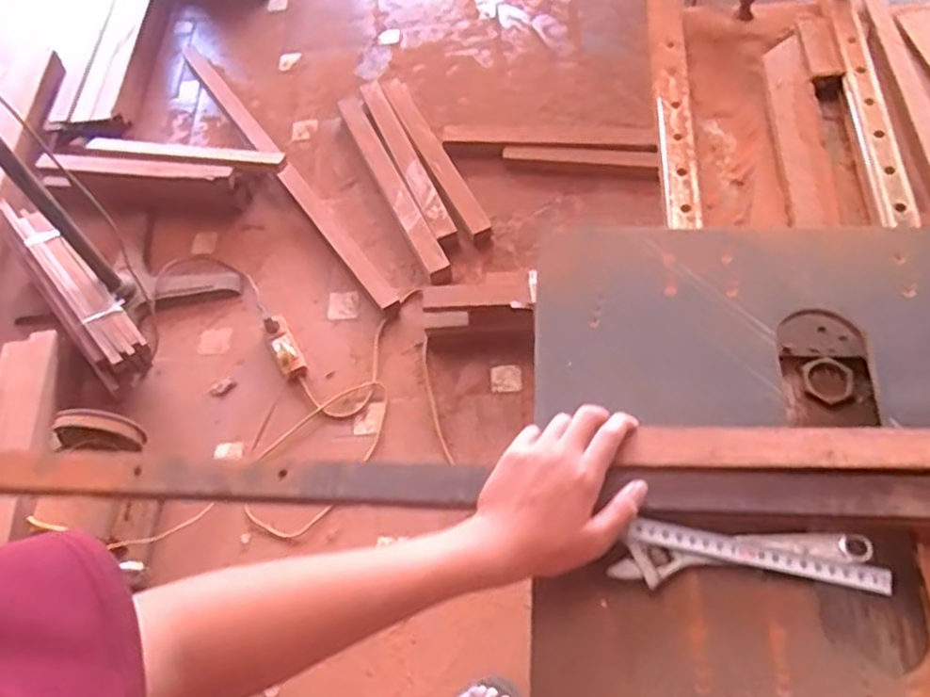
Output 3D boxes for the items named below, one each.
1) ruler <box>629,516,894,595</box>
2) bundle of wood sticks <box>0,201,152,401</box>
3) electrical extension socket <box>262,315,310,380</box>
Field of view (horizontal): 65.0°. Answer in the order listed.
[{"bbox_3d":[0.216,0.152,0.537,0.182,0.005,0.018,11,72,7],"label":"ruler"},{"bbox_3d":[-0.919,-0.141,1.704,0.128,0.140,0.599,-37,63,-17],"label":"bundle of wood sticks"},{"bbox_3d":[-0.415,-0.004,1.674,0.062,0.061,0.185,-25,60,-11],"label":"electrical extension socket"}]

